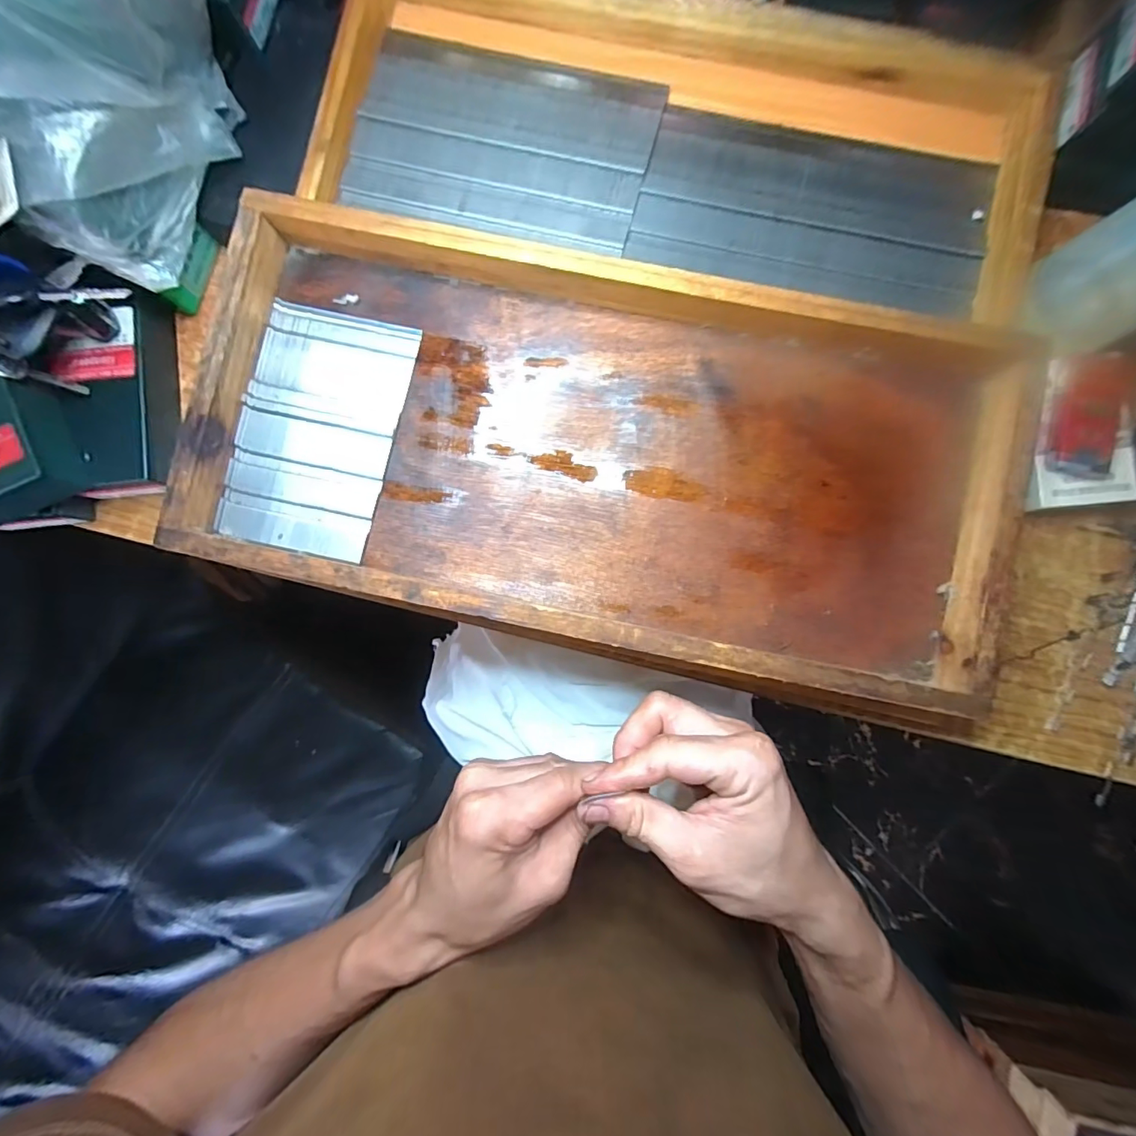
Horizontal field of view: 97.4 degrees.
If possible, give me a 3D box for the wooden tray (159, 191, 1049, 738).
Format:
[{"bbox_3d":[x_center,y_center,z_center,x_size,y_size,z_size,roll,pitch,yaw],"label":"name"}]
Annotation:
[{"bbox_3d":[0.017,-0.059,0.284,0.419,0.056,0.197,13,87,2],"label":"wooden tray"}]

